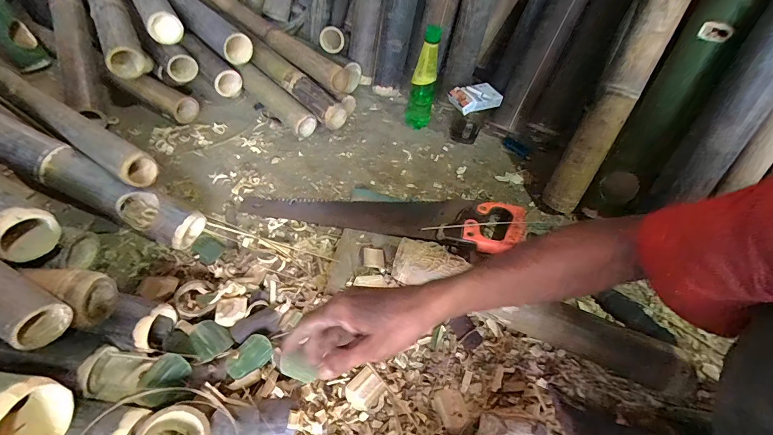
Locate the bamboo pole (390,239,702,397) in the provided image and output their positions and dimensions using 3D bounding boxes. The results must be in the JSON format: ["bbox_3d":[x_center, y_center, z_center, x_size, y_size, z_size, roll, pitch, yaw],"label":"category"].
[{"bbox_3d":[0.202,0.140,0.512,0.405,0.075,0.057,22,52,12],"label":"bamboo pole"}]

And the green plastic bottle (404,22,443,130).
[{"bbox_3d":[0.079,-0.289,0.766,0.058,0.225,0.048,9,50,1],"label":"green plastic bottle"}]

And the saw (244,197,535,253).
[{"bbox_3d":[-0.004,-0.021,0.655,0.511,0.038,0.127,13,50,4],"label":"saw"}]

